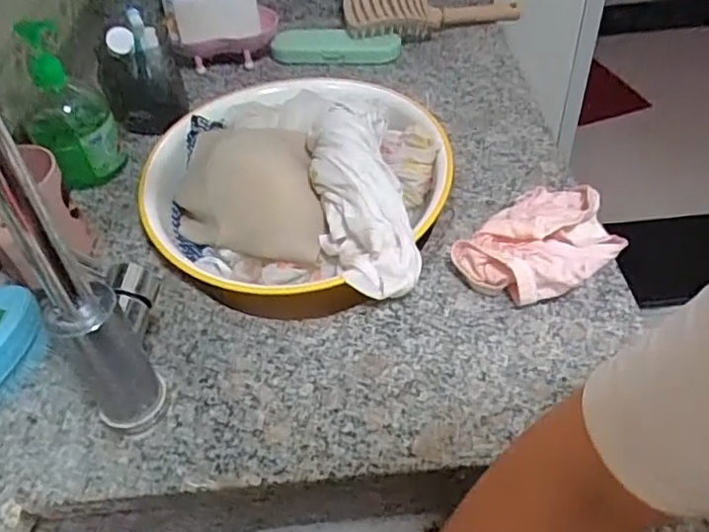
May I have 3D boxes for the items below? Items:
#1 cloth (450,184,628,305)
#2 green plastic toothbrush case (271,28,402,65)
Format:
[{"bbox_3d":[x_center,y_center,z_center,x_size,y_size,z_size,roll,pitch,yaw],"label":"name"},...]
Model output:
[{"bbox_3d":[0.168,-0.026,0.548,0.106,0.032,0.148,33,57,30],"label":"cloth"},{"bbox_3d":[-0.023,-0.288,0.812,0.163,0.035,0.039,5,47,9],"label":"green plastic toothbrush case"}]

